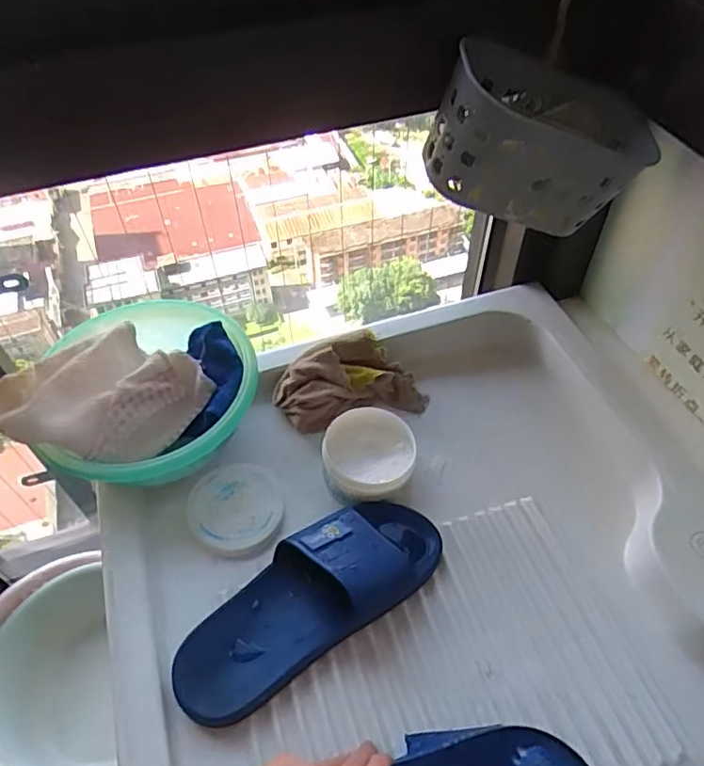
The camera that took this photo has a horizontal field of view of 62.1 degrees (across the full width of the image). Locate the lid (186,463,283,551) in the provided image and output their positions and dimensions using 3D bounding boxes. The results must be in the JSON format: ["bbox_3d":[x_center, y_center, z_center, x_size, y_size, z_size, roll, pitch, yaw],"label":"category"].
[{"bbox_3d":[-0.117,0.125,0.595,0.091,0.023,0.096,-1,51,1],"label":"lid"}]

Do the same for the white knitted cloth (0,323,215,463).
[{"bbox_3d":[-0.241,0.015,0.574,0.124,0.071,0.171,32,58,24],"label":"white knitted cloth"}]

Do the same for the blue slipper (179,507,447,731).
[{"bbox_3d":[-0.035,0.190,0.522,0.255,0.085,0.091,-30,56,-21],"label":"blue slipper"}]

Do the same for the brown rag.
[{"bbox_3d":[-0.004,0.002,0.690,0.165,0.072,0.085,-16,52,-12],"label":"brown rag"}]

